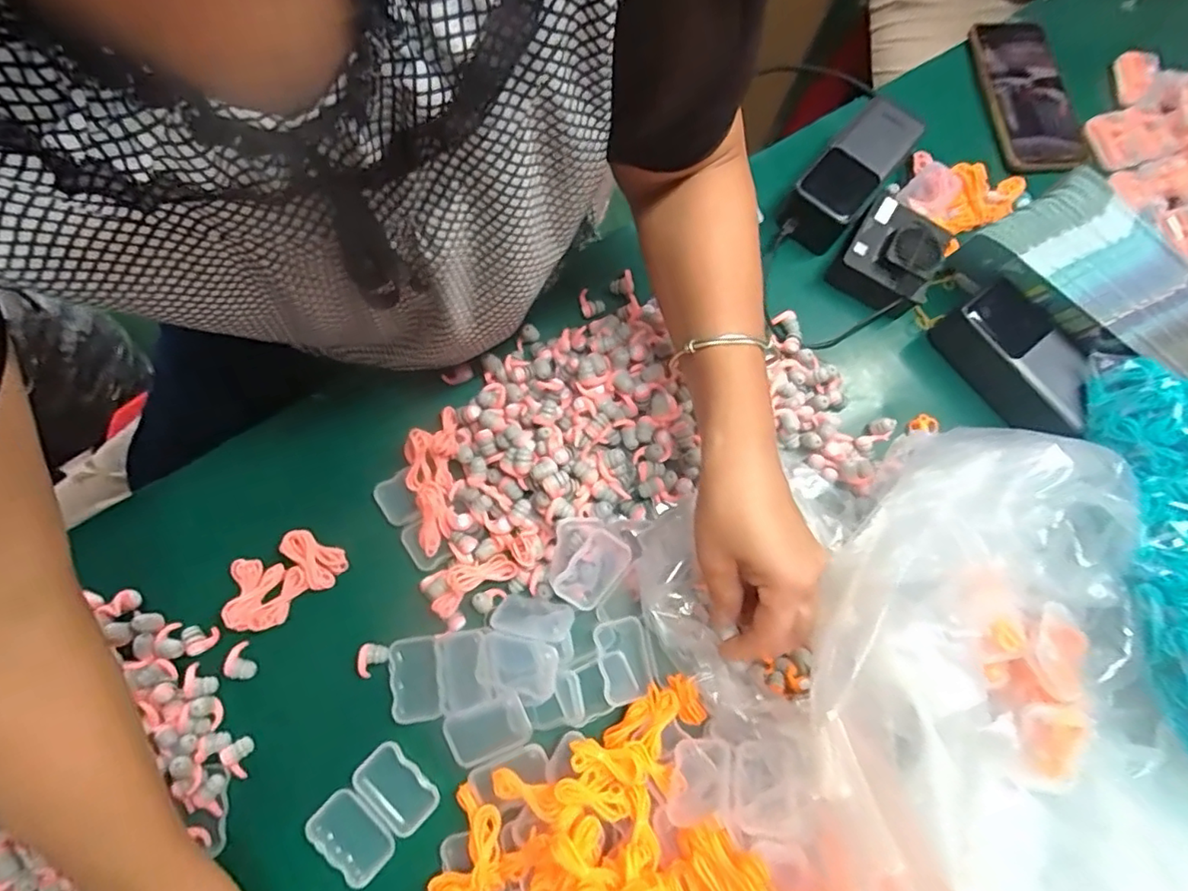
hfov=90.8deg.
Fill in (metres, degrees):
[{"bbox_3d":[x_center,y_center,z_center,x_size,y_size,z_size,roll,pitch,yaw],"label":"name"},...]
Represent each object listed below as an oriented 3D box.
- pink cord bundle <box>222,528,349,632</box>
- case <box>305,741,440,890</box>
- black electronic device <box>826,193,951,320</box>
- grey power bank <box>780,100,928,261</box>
[{"bbox_3d":[-0.224,0.095,0.423,0.082,0.018,0.053,-27,79,-9],"label":"pink cord bundle"},{"bbox_3d":[-0.149,0.249,0.397,0.055,0.008,0.077,43,78,7],"label":"case"},{"bbox_3d":[0.249,-0.162,0.490,0.072,0.042,0.087,31,77,5],"label":"black electronic device"},{"bbox_3d":[0.219,-0.233,0.502,0.055,0.056,0.143,40,78,6],"label":"grey power bank"}]

